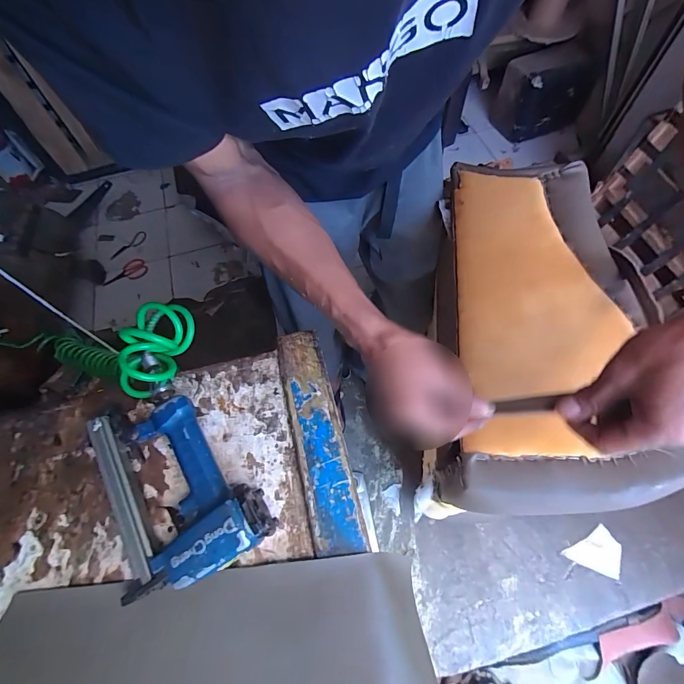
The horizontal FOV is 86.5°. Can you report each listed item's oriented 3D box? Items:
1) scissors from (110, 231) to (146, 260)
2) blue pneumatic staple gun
[{"bbox_3d":[-0.914,-0.411,1.558,0.054,0.006,0.178,30,68,18],"label":"scissors"},{"bbox_3d":[-0.170,0.139,0.364,0.138,0.045,0.204,-33,65,-14],"label":"blue pneumatic staple gun"}]

